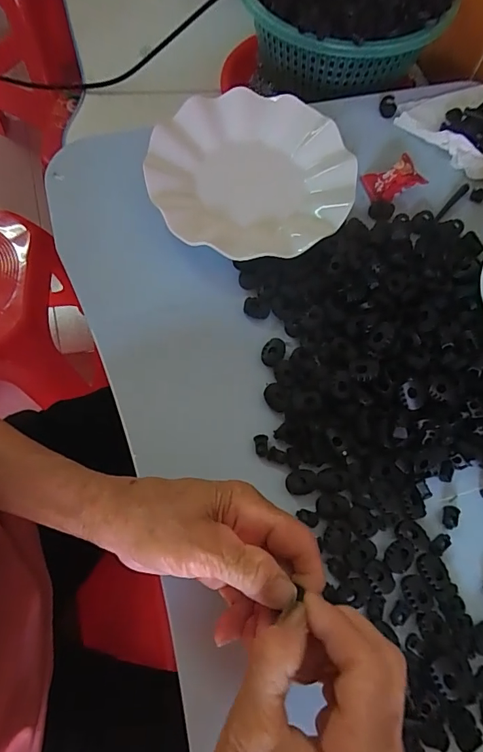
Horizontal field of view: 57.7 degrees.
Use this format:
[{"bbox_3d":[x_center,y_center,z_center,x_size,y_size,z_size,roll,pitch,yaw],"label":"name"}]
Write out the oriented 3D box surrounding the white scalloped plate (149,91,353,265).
[{"bbox_3d":[0.009,-0.175,0.389,0.172,0.040,0.178,1,67,-2],"label":"white scalloped plate"}]

